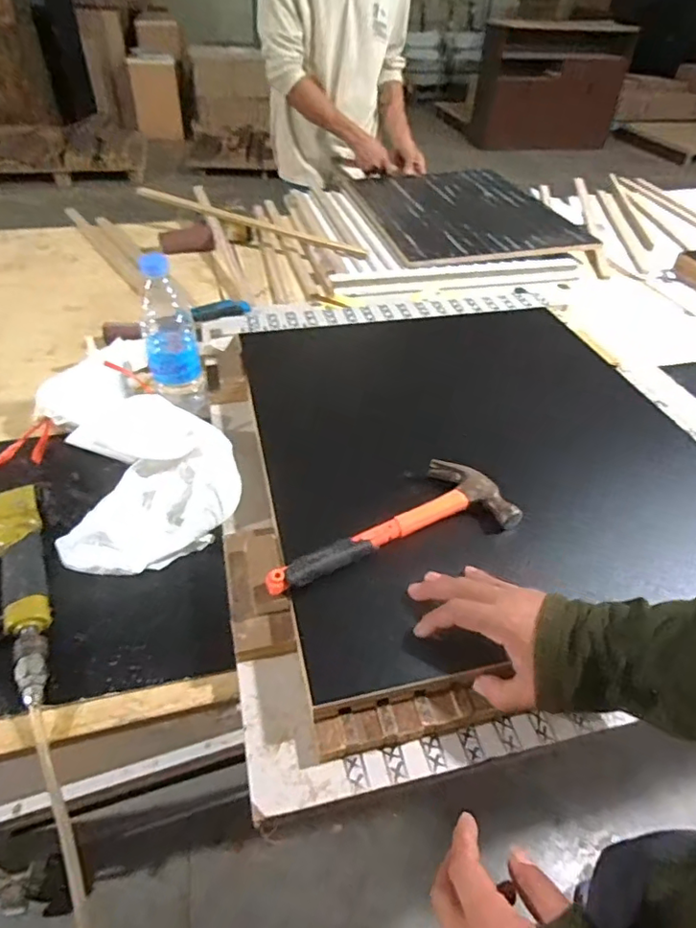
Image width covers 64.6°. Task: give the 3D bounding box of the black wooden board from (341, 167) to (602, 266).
[{"bbox_3d":[0.274,-0.644,1.377,0.470,0.021,0.607,-9,45,-11],"label":"black wooden board"}]

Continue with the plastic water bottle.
[{"bbox_3d":[-0.231,-0.163,0.719,0.067,0.207,0.068,-10,45,-14],"label":"plastic water bottle"}]

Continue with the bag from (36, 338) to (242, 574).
[{"bbox_3d":[-0.269,-0.039,0.684,0.187,0.070,0.394,-17,47,-20],"label":"bag"}]

